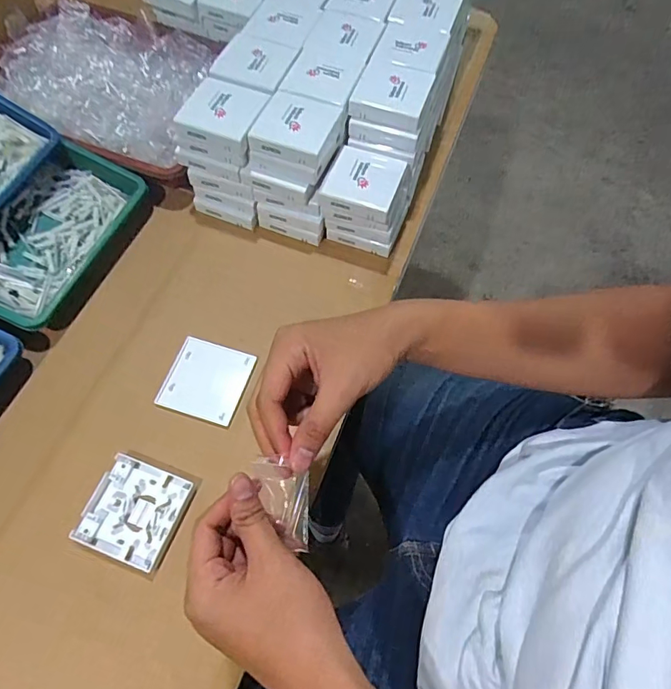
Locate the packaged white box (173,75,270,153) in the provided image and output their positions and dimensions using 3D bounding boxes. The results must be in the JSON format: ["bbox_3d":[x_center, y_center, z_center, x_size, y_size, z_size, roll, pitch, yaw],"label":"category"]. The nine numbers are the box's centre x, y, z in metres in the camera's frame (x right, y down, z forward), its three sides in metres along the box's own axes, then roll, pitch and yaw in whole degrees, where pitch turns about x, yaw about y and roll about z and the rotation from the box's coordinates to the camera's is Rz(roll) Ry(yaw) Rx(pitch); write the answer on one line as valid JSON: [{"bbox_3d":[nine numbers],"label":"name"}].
[{"bbox_3d":[-0.129,-0.269,0.556,0.085,0.027,0.082,19,64,7],"label":"packaged white box"}]

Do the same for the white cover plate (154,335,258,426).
[{"bbox_3d":[-0.143,0.039,0.532,0.087,0.005,0.085,16,64,5],"label":"white cover plate"}]

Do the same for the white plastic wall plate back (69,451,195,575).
[{"bbox_3d":[-0.197,0.162,0.469,0.084,0.013,0.087,19,64,8],"label":"white plastic wall plate back"}]

